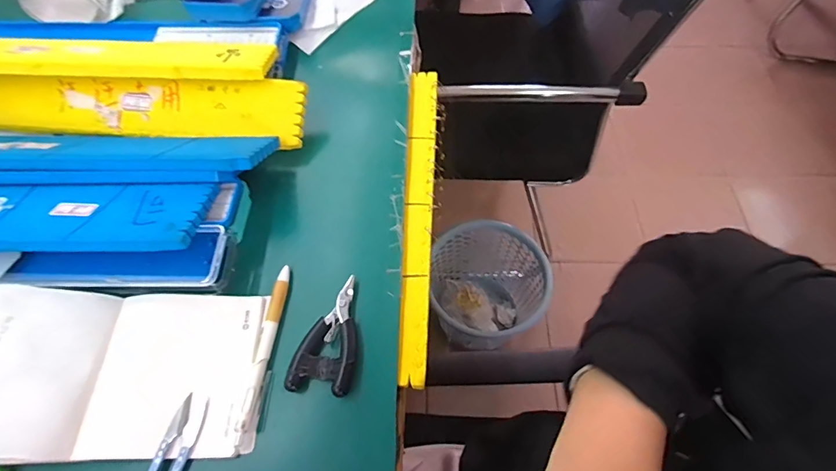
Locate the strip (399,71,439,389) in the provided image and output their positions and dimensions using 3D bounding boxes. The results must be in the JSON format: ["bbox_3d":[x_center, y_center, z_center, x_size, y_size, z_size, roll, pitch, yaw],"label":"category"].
[{"bbox_3d":[0.000,-0.036,0.435,0.028,0.007,0.348,3,59,2],"label":"strip"}]

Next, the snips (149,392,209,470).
[{"bbox_3d":[-0.179,0.166,0.319,0.022,0.011,0.099,12,60,7],"label":"snips"}]

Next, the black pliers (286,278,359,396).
[{"bbox_3d":[-0.070,0.078,0.363,0.049,0.015,0.094,7,59,4],"label":"black pliers"}]

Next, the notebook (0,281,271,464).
[{"bbox_3d":[-0.238,0.095,0.329,0.222,0.054,0.126,-3,59,-1],"label":"notebook"}]

